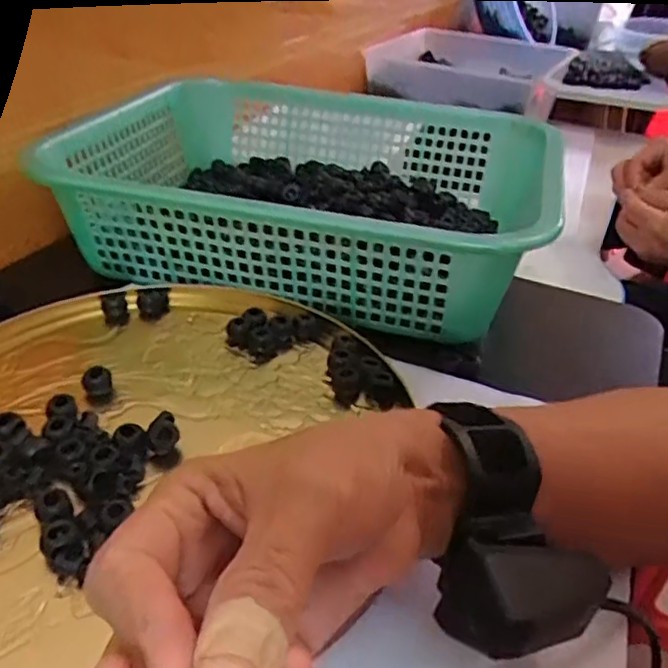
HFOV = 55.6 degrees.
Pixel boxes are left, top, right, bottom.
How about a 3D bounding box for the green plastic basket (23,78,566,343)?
[{"bbox_3d":[-0.011,-0.129,0.549,0.379,0.095,0.322,13,35,12],"label":"green plastic basket"}]

